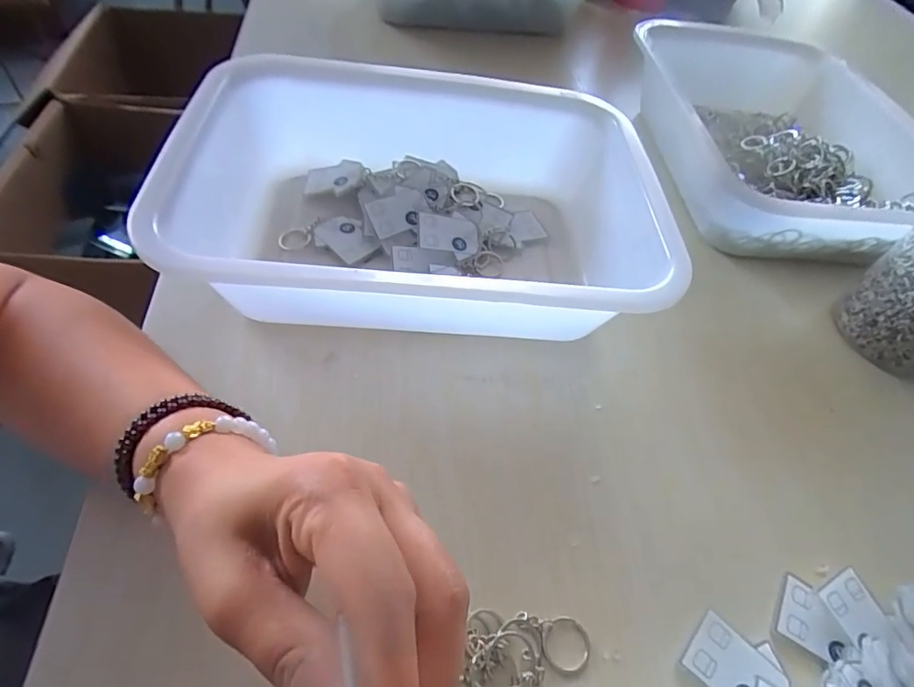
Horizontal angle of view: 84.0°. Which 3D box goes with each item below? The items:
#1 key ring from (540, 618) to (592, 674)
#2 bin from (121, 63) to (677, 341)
[{"bbox_3d":[0.055,0.151,0.254,0.026,0.004,0.025,5,53,-6],"label":"key ring"},{"bbox_3d":[-0.014,-0.102,0.387,0.334,0.097,0.248,3,53,-7],"label":"bin"}]

